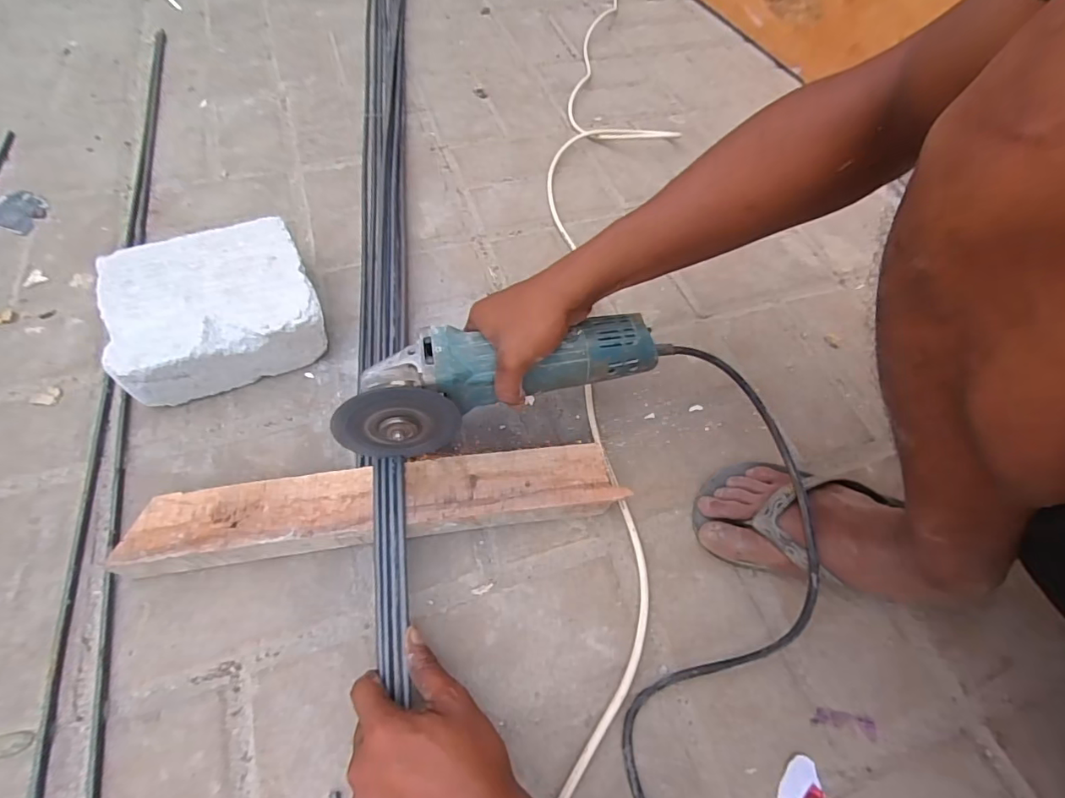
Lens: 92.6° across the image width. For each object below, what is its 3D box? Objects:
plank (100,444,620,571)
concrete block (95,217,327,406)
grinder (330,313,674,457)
[{"bbox_3d":[-0.130,0.096,0.452,0.400,0.043,0.066,-7,58,-8],"label":"plank"},{"bbox_3d":[-0.329,-0.094,0.540,0.183,0.079,0.163,-21,61,-16],"label":"concrete block"},{"bbox_3d":[-0.028,-0.022,0.443,0.274,0.086,0.075,-13,59,-9],"label":"grinder"}]

